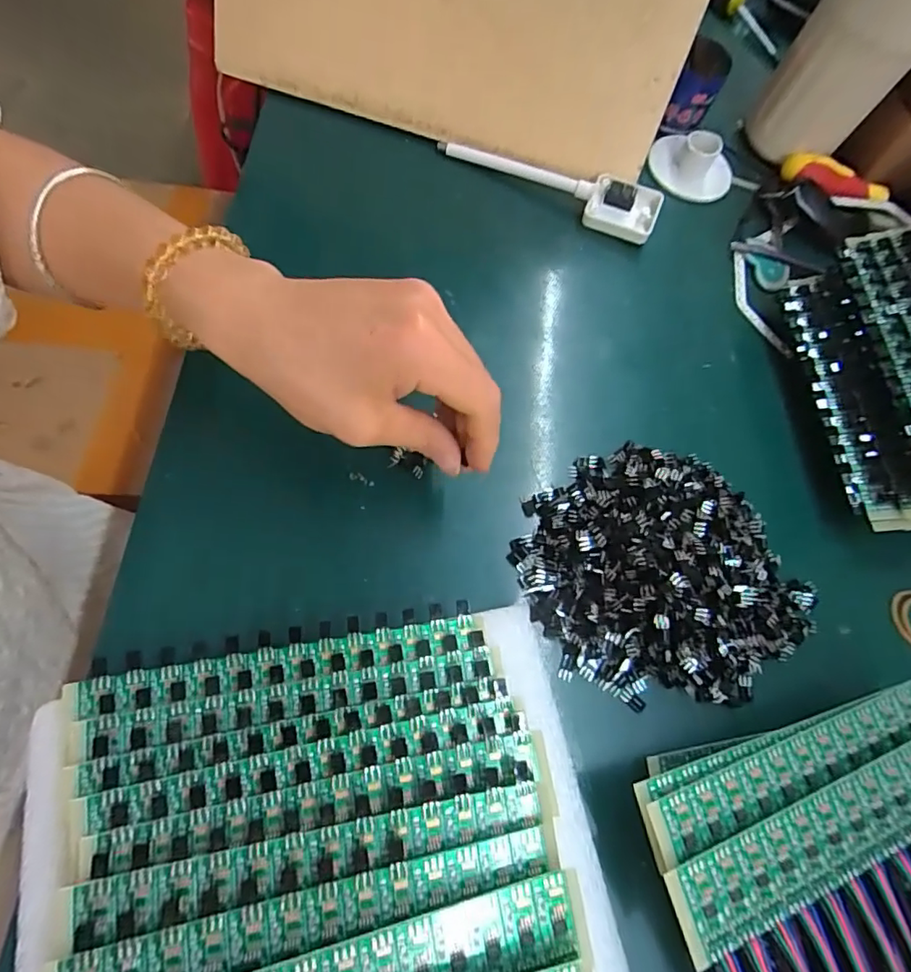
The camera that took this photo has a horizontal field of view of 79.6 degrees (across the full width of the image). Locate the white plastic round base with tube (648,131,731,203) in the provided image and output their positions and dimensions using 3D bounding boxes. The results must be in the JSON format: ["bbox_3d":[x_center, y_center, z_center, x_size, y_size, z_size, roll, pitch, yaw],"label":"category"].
[{"bbox_3d":[0.176,-0.241,0.410,0.062,0.031,0.049,29,65,4],"label":"white plastic round base with tube"}]

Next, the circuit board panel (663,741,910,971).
[{"bbox_3d":[0.158,0.135,0.218,0.165,0.004,0.033,-16,80,-15],"label":"circuit board panel"}]

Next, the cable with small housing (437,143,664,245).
[{"bbox_3d":[0.065,-0.213,0.382,0.155,0.009,0.038,23,82,4],"label":"cable with small housing"}]

